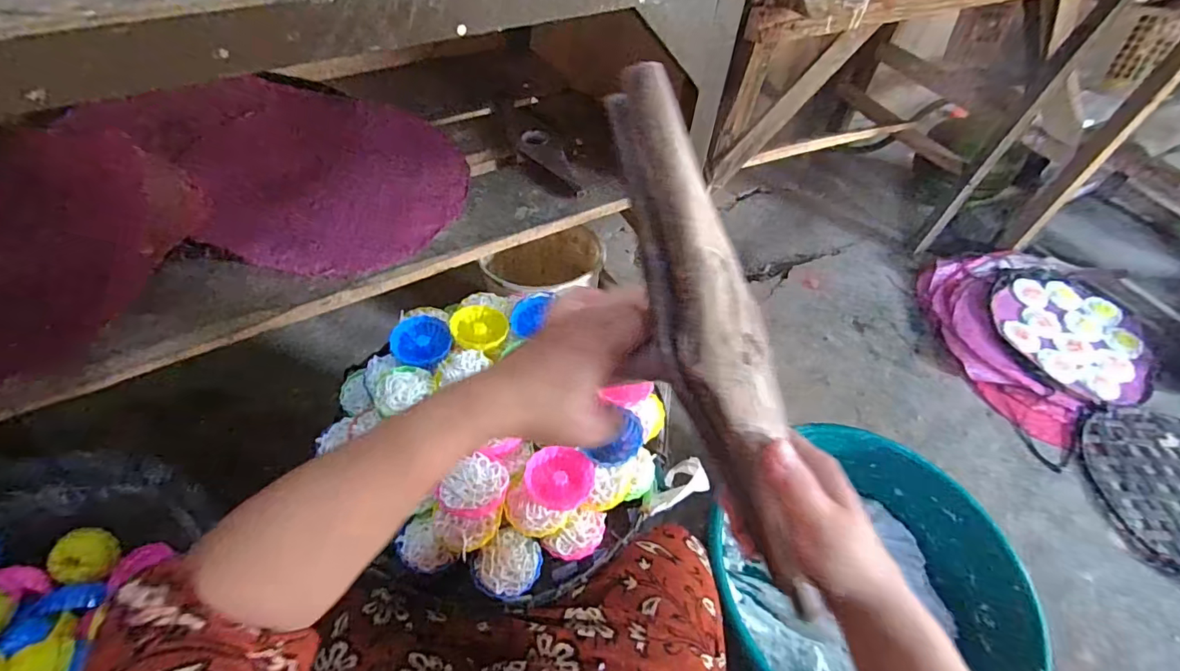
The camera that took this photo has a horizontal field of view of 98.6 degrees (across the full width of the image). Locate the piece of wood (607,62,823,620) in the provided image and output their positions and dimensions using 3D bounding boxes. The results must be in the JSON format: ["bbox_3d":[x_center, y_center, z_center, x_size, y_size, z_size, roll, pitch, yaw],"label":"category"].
[{"bbox_3d":[0.070,0.005,0.282,0.053,0.032,0.297,-18,93,-17],"label":"piece of wood"}]

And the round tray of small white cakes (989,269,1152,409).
[{"bbox_3d":[1.110,-0.015,1.168,0.356,0.044,0.352,2,52,-3],"label":"round tray of small white cakes"}]

